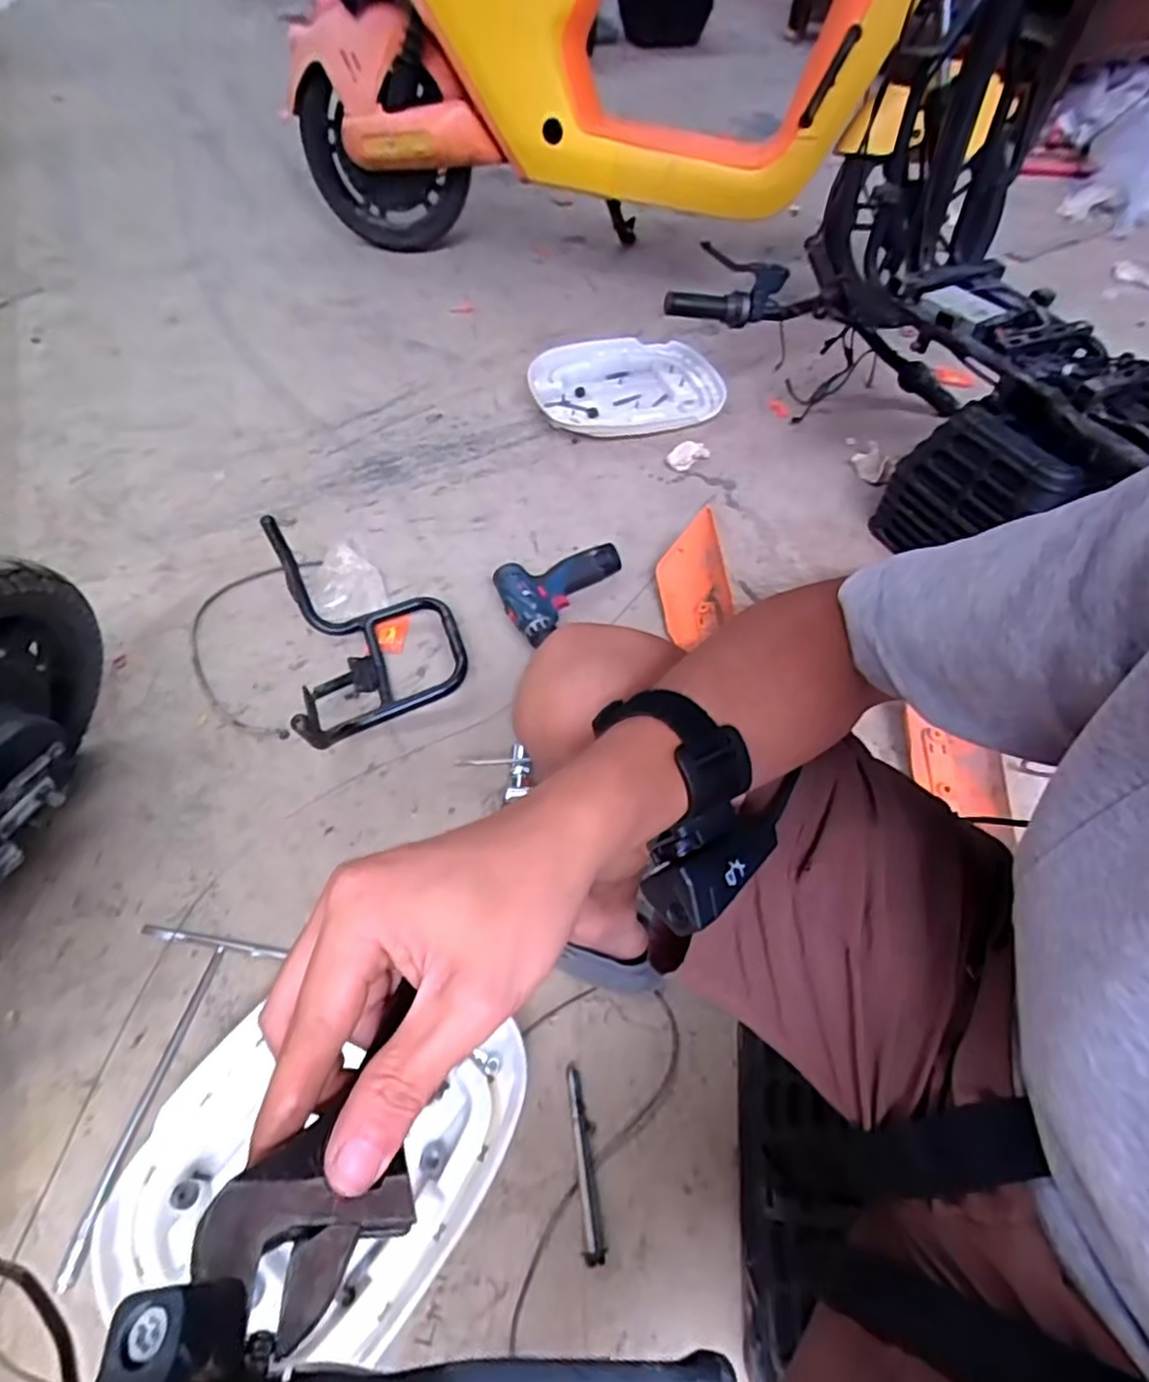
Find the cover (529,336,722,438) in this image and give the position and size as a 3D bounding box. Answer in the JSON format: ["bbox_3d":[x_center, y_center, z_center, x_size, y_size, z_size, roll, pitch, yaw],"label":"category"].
[{"bbox_3d":[0.102,-0.588,1.309,0.374,0.045,0.272,-6,57,-9],"label":"cover"}]

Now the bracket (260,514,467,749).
[{"bbox_3d":[-0.256,-0.068,0.871,0.216,0.132,0.317,-14,58,-14],"label":"bracket"}]

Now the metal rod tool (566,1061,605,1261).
[{"bbox_3d":[0.009,0.426,0.619,0.018,0.019,0.148,-3,56,-7],"label":"metal rod tool"}]

